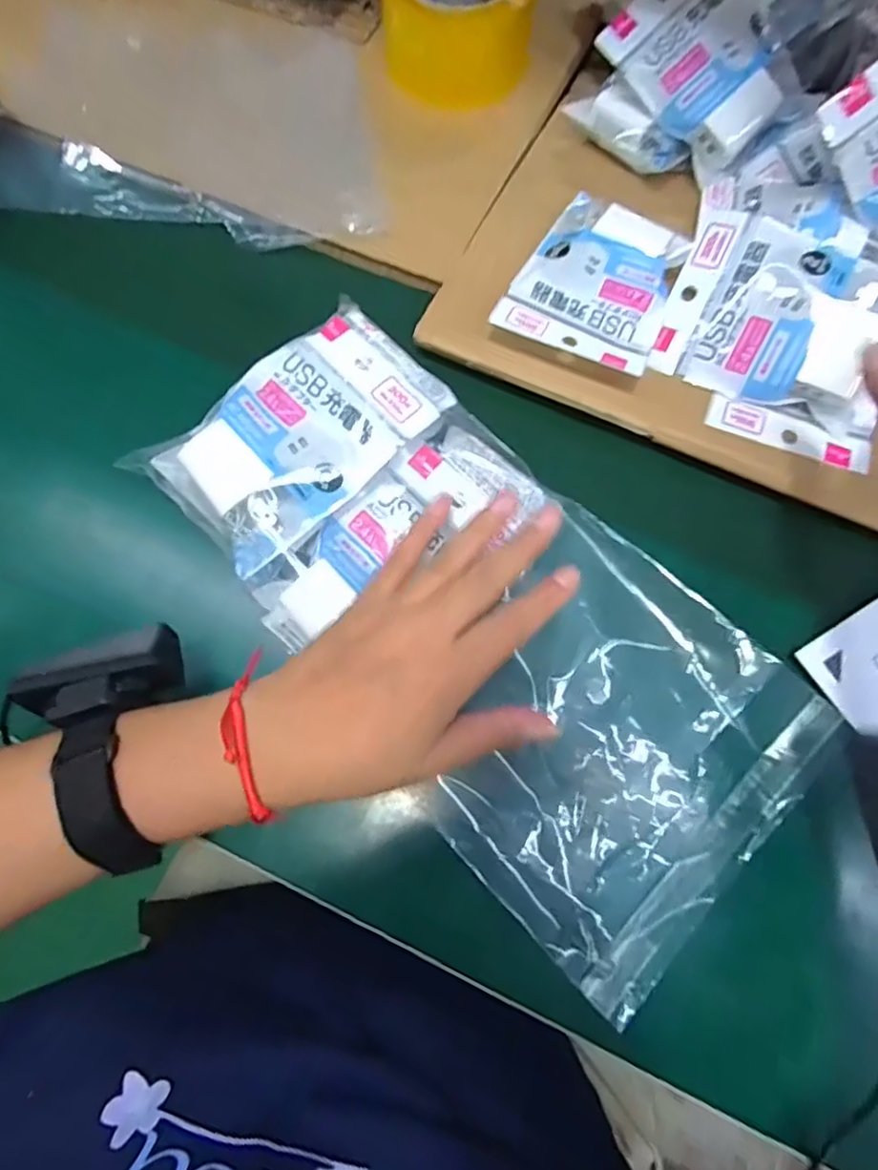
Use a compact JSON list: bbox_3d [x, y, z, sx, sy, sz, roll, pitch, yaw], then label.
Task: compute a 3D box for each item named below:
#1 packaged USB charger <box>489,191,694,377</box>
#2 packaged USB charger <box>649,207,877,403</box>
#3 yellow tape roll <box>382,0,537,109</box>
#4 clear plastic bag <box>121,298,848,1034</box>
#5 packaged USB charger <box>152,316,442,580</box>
[{"bbox_3d":[0.102,-0.195,0.399,0.093,0.033,0.126,22,73,6],"label":"packaged USB charger"},{"bbox_3d":[0.201,-0.156,0.364,0.124,0.018,0.096,26,103,12],"label":"packaged USB charger"},{"bbox_3d":[0.015,-0.420,0.458,0.106,0.063,0.106,0,72,-1],"label":"yellow tape roll"},{"bbox_3d":[0.027,0.014,0.335,0.190,0.033,0.365,-42,87,-11],"label":"clear plastic bag"},{"bbox_3d":[-0.077,-0.079,0.336,0.127,0.032,0.091,-39,76,-12],"label":"packaged USB charger"}]

